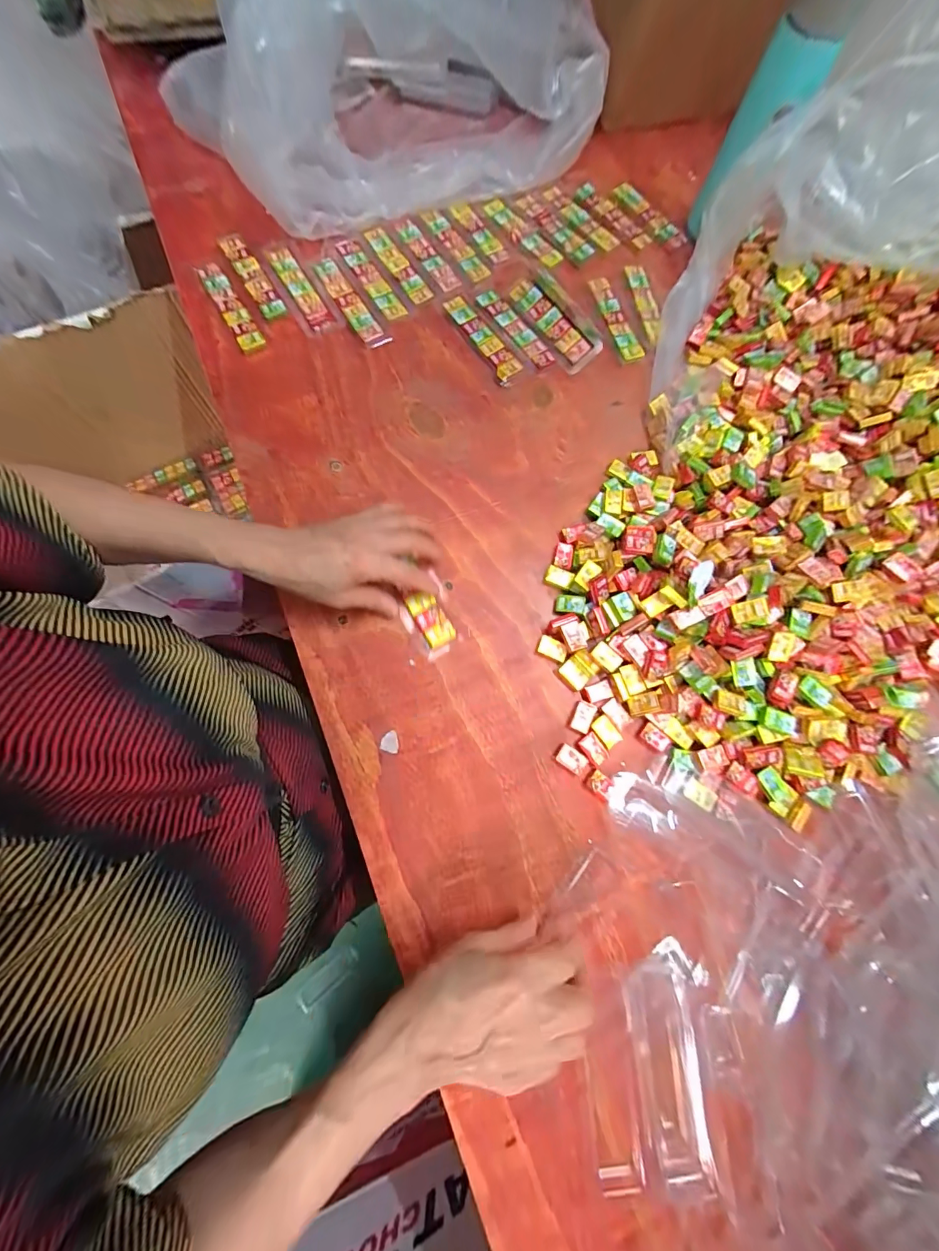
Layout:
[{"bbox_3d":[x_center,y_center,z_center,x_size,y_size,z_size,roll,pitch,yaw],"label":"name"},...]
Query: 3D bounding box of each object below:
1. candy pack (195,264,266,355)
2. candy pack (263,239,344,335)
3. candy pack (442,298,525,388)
[{"bbox_3d":[-0.253,-0.338,0.444,0.025,0.012,0.118,-30,78,-8],"label":"candy pack"},{"bbox_3d":[-0.185,-0.373,0.457,0.034,0.009,0.143,-30,78,-8],"label":"candy pack"},{"bbox_3d":[0.015,-0.316,0.461,0.028,0.007,0.122,-32,78,-8],"label":"candy pack"}]

